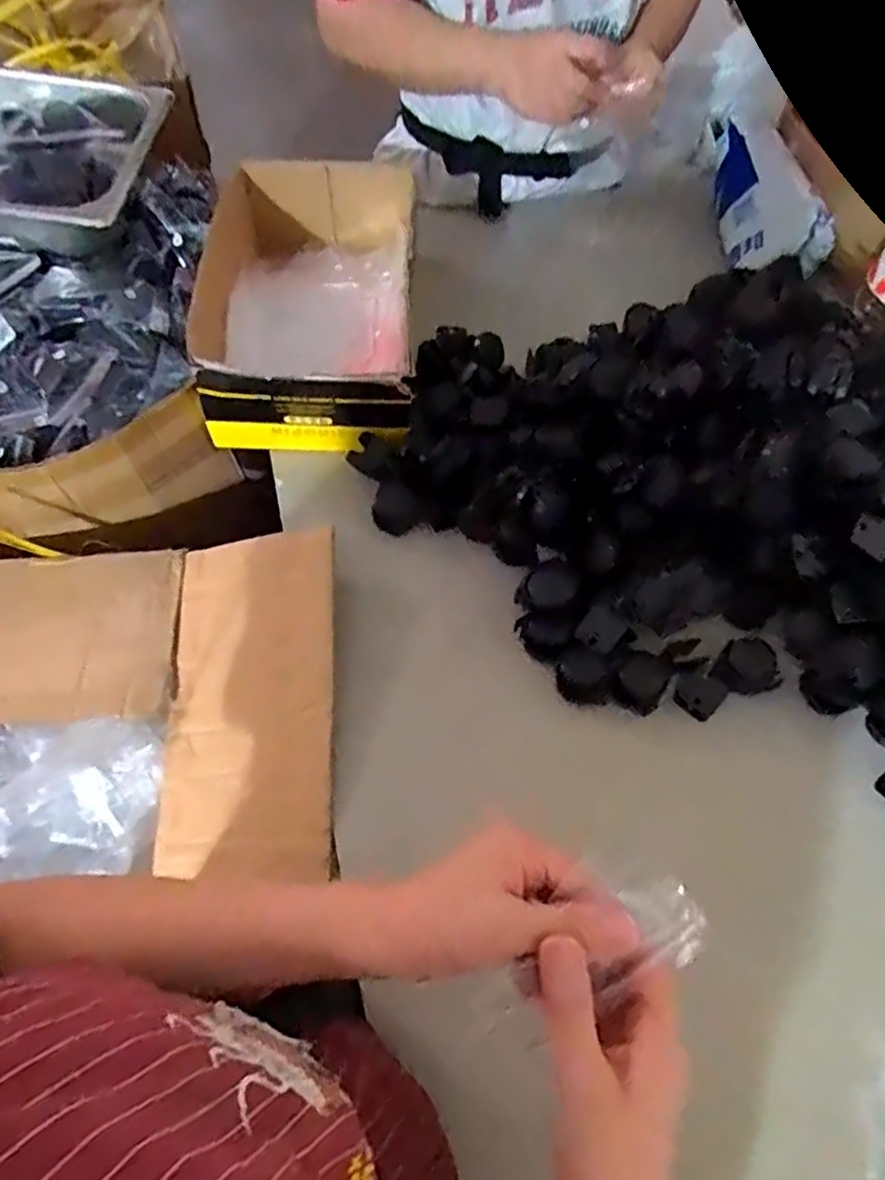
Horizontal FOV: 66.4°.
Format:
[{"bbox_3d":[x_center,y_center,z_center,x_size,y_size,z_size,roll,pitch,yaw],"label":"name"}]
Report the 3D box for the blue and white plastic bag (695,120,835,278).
[{"bbox_3d":[0.420,-0.510,0.878,0.108,0.089,0.221,-5,60,-4],"label":"blue and white plastic bag"}]

